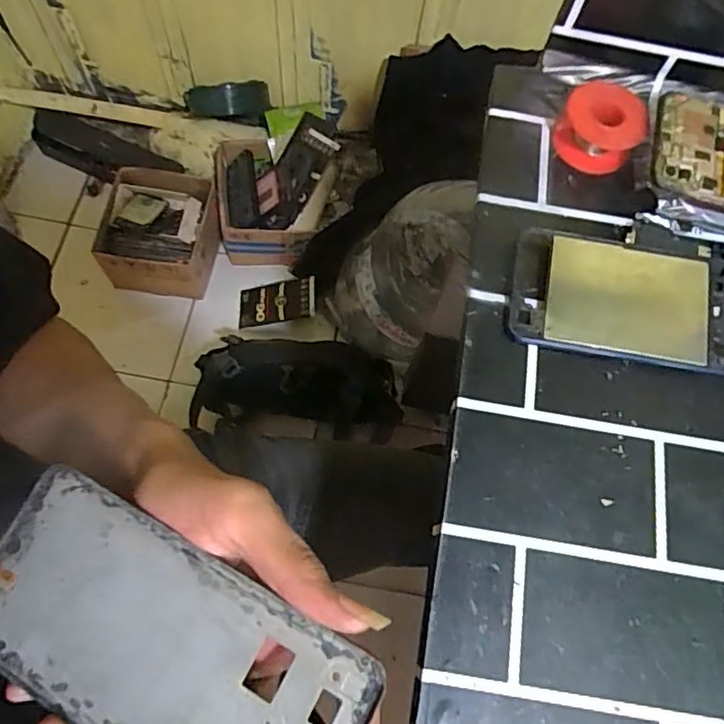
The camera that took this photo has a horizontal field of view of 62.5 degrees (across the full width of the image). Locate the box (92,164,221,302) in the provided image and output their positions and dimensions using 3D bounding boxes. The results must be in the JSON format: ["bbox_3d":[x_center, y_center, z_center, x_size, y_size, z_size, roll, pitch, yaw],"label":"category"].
[{"bbox_3d":[-0.384,-0.249,1.156,0.214,0.149,0.207,3,69,-2],"label":"box"}]

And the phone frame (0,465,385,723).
[{"bbox_3d":[-0.073,0.103,0.211,0.150,0.010,0.068,22,70,15],"label":"phone frame"}]

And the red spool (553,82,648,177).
[{"bbox_3d":[0.158,-0.157,0.395,0.048,0.027,0.049,1,70,-2],"label":"red spool"}]

